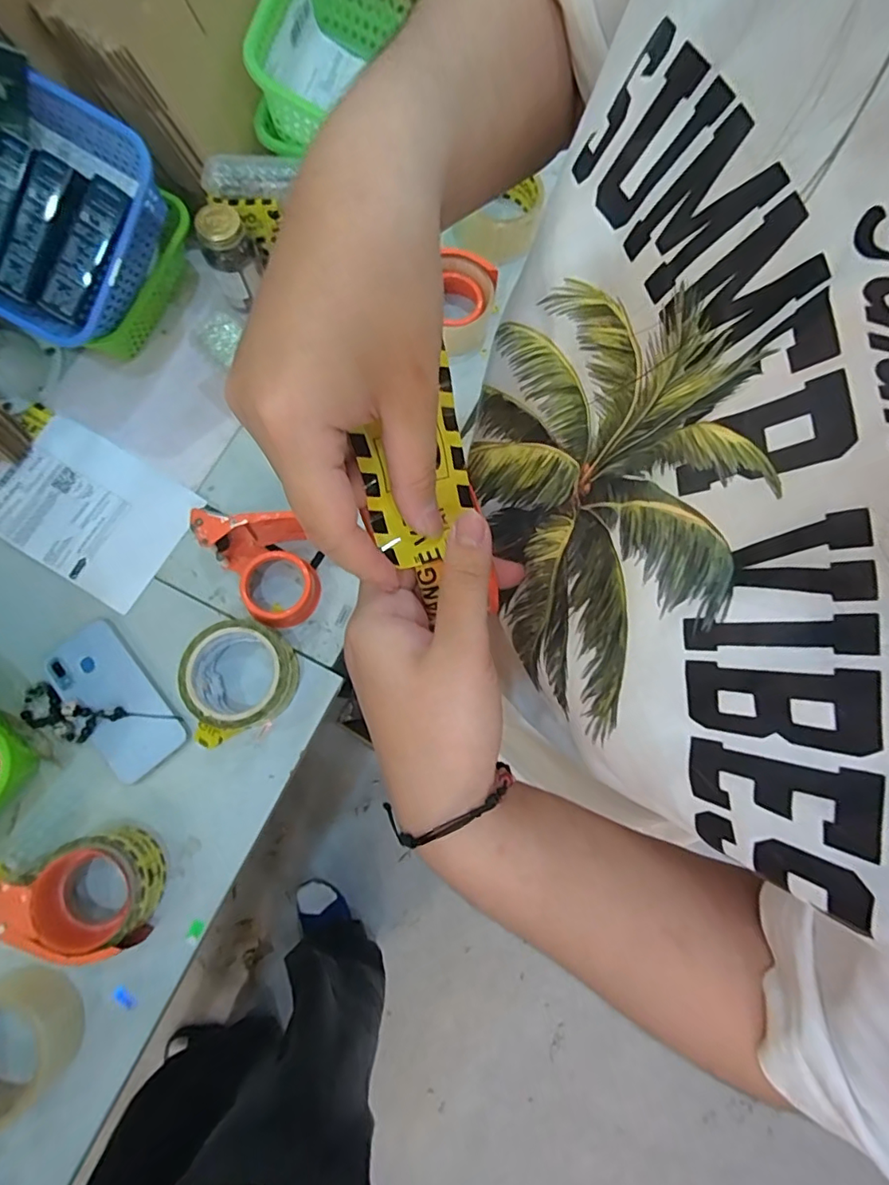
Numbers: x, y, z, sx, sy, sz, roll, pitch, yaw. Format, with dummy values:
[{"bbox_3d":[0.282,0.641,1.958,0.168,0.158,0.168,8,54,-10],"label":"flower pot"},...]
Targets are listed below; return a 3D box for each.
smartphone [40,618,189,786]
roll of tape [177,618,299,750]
[{"bbox_3d":[-0.326,0.105,0.529,0.073,0.015,0.158,-41,82,-9],"label":"smartphone"},{"bbox_3d":[-0.199,0.080,0.518,0.102,0.047,0.098,0,78,-1],"label":"roll of tape"}]

